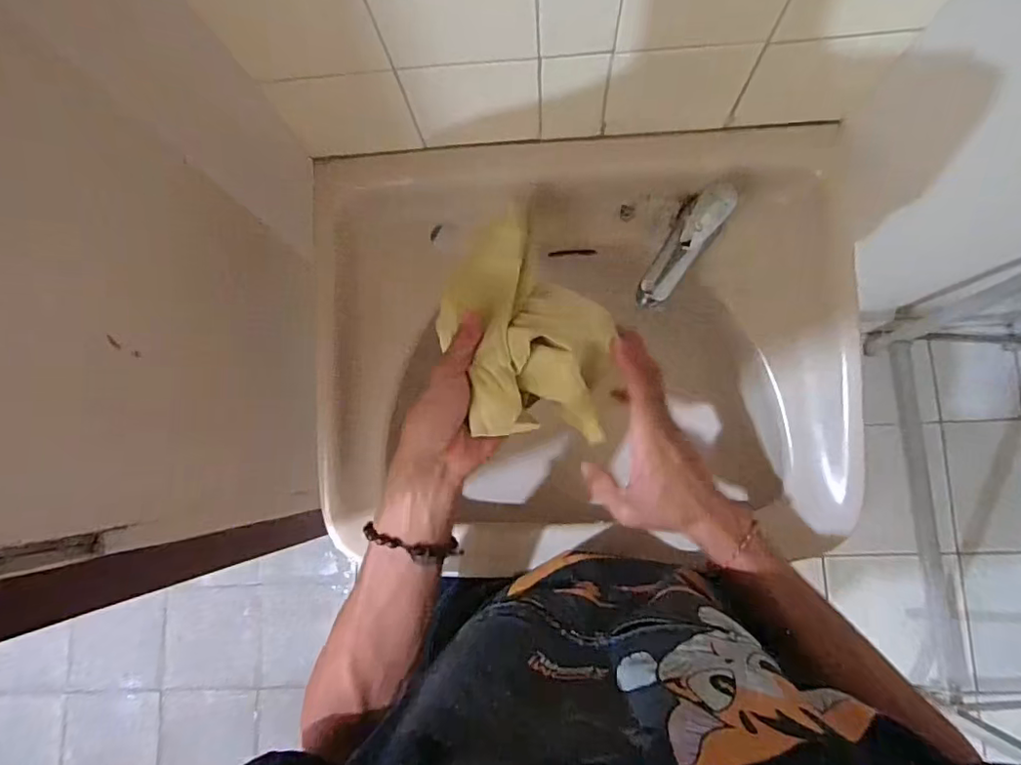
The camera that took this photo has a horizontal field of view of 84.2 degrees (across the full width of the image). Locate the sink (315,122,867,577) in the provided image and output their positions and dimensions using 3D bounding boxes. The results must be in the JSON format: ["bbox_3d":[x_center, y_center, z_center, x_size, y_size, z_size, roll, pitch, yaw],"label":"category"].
[{"bbox_3d":[0.066,-0.030,0.568,0.485,0.198,0.368,-1,82,3],"label":"sink"}]

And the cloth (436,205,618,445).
[{"bbox_3d":[0.012,-0.054,0.440,0.132,0.078,0.187,4,83,4],"label":"cloth"}]

